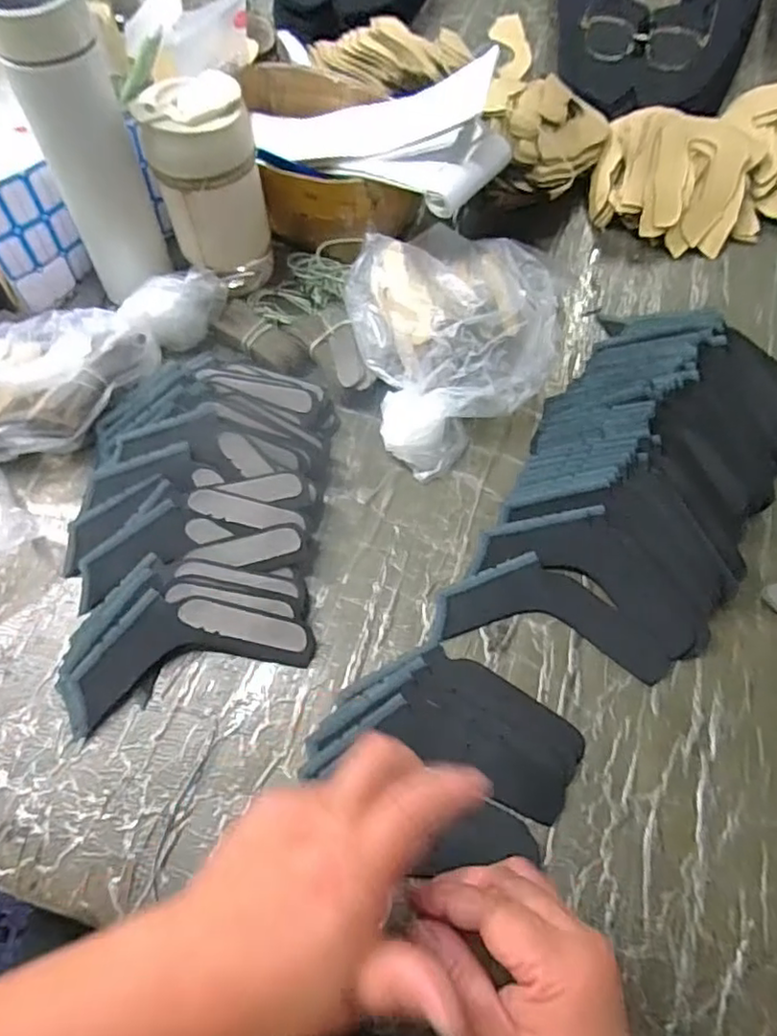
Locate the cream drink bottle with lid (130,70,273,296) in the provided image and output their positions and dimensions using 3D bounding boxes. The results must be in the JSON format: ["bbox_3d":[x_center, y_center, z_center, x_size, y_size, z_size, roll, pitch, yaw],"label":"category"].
[{"bbox_3d":[-0.143,-0.262,0.519,0.080,0.150,0.074,-16,63,-8],"label":"cream drink bottle with lid"}]

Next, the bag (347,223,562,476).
[{"bbox_3d":[0.069,-0.152,0.506,0.185,0.075,0.200,-13,63,-7],"label":"bag"}]

